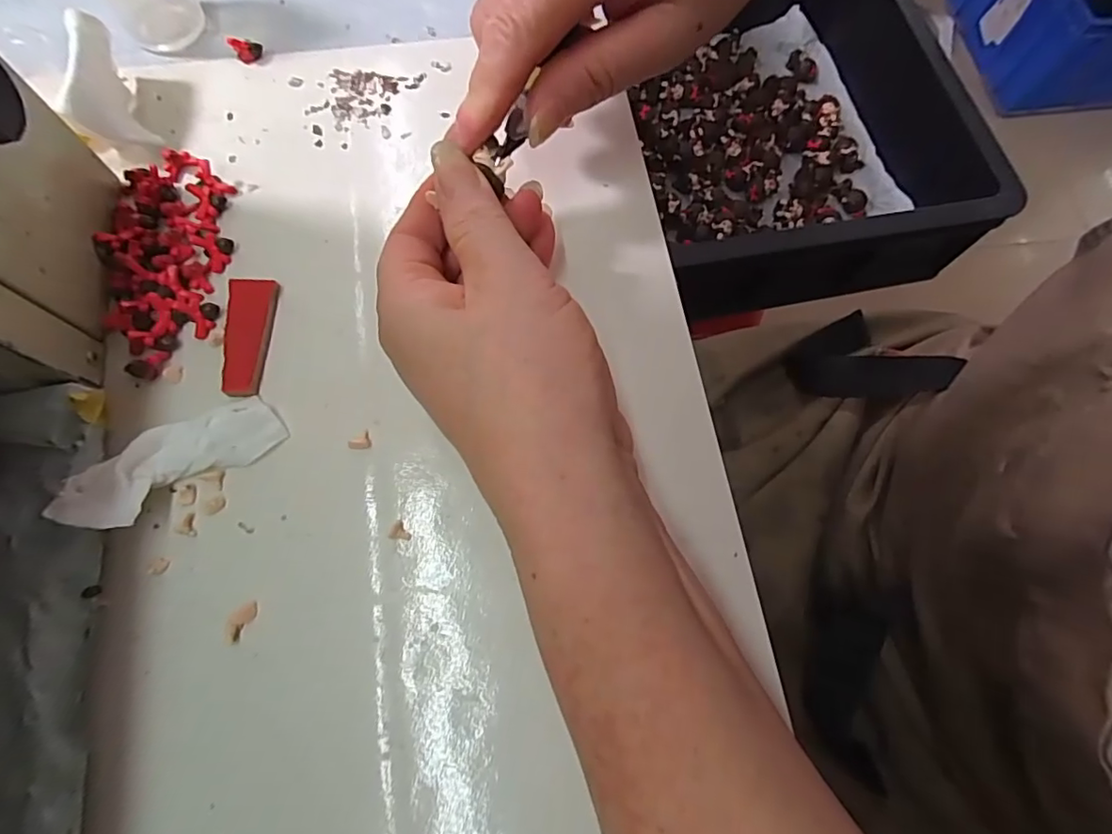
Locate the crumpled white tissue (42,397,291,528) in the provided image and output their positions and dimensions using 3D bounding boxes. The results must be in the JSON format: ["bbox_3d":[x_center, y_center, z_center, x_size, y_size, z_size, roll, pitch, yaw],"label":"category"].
[{"bbox_3d":[-0.137,0.015,0.198,0.070,0.008,0.029,-29,73,-26],"label":"crumpled white tissue"}]

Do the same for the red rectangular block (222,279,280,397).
[{"bbox_3d":[-0.123,-0.033,0.219,0.018,0.005,0.049,-2,72,0],"label":"red rectangular block"}]

